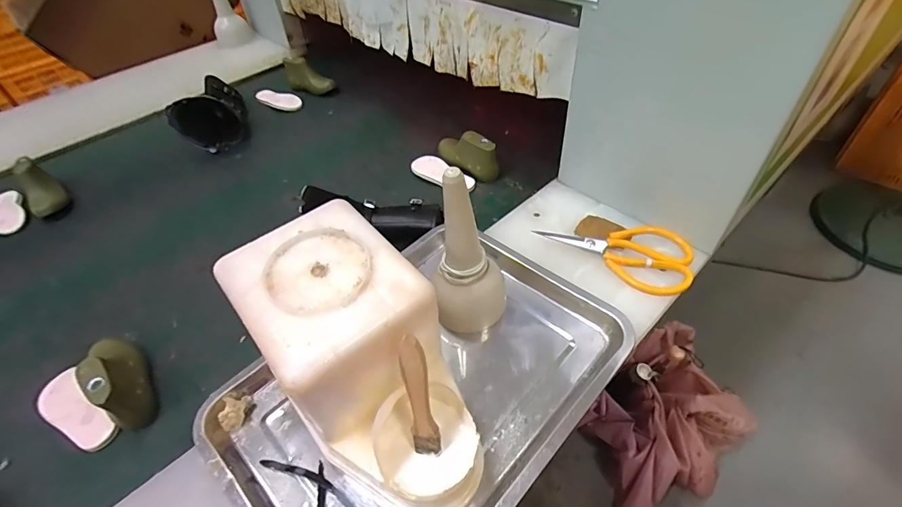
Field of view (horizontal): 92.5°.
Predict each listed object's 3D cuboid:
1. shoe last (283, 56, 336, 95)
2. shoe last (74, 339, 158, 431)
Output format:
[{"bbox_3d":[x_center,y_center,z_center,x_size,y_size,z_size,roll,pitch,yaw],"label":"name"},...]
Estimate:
[{"bbox_3d":[-0.349,-0.428,1.032,0.149,0.055,0.060,31,56,12],"label":"shoe last"},{"bbox_3d":[-0.395,0.142,0.504,0.045,0.075,0.138,-32,53,-22],"label":"shoe last"}]

